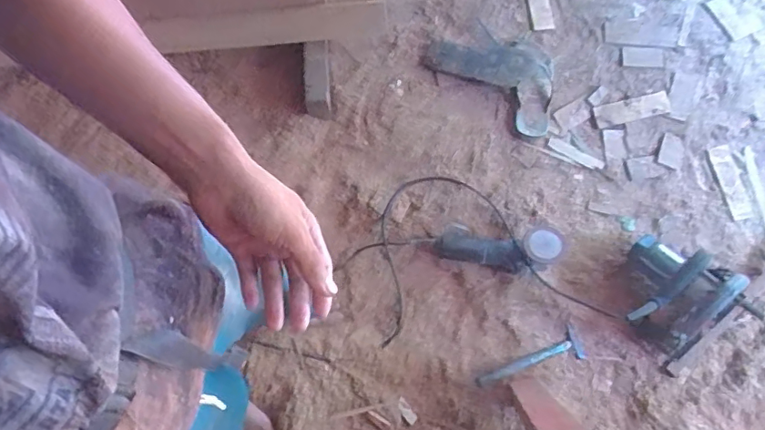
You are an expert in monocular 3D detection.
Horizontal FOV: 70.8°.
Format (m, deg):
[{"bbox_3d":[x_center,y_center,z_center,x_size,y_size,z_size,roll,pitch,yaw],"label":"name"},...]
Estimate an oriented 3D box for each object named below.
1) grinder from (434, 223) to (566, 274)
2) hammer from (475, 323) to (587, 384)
[{"bbox_3d":[0.259,0.078,1.239,0.298,0.085,0.110,1,78,26],"label":"grinder"},{"bbox_3d":[0.327,0.329,1.213,0.241,0.028,0.072,-21,79,-4],"label":"hammer"}]

